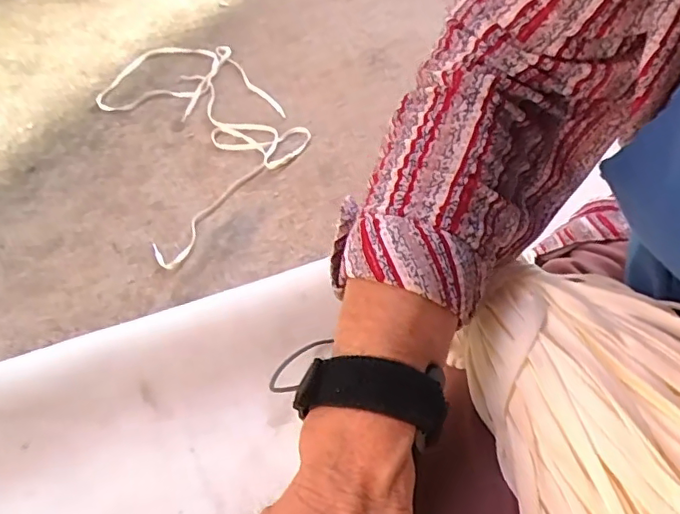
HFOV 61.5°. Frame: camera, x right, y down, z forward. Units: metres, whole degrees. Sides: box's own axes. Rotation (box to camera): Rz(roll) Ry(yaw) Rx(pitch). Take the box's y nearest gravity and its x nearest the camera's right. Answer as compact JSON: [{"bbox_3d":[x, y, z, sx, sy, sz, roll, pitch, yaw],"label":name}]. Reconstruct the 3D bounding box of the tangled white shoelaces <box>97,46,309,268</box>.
[{"bbox_3d":[-0.269,-0.251,1.067,0.291,0.018,0.626,-25,50,-11],"label":"tangled white shoelaces"}]

